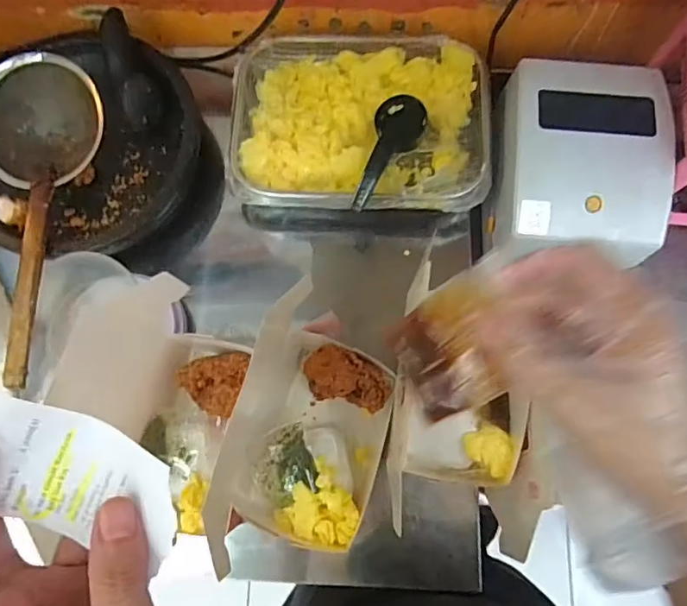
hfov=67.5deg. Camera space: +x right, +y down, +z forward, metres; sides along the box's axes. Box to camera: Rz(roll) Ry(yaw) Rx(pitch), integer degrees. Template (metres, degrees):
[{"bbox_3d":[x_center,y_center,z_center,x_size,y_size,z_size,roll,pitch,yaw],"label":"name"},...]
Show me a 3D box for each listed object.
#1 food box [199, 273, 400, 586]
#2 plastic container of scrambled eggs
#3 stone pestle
[{"bbox_3d":[-0.034,0.127,0.536,0.153,0.077,0.262,13,77,5],"label":"food box"},{"bbox_3d":[0.020,-0.214,0.607,0.294,0.069,0.216,2,76,2],"label":"plastic container of scrambled eggs"},{"bbox_3d":[-0.253,-0.281,0.609,0.044,0.044,0.147,-18,97,-3],"label":"stone pestle"}]

